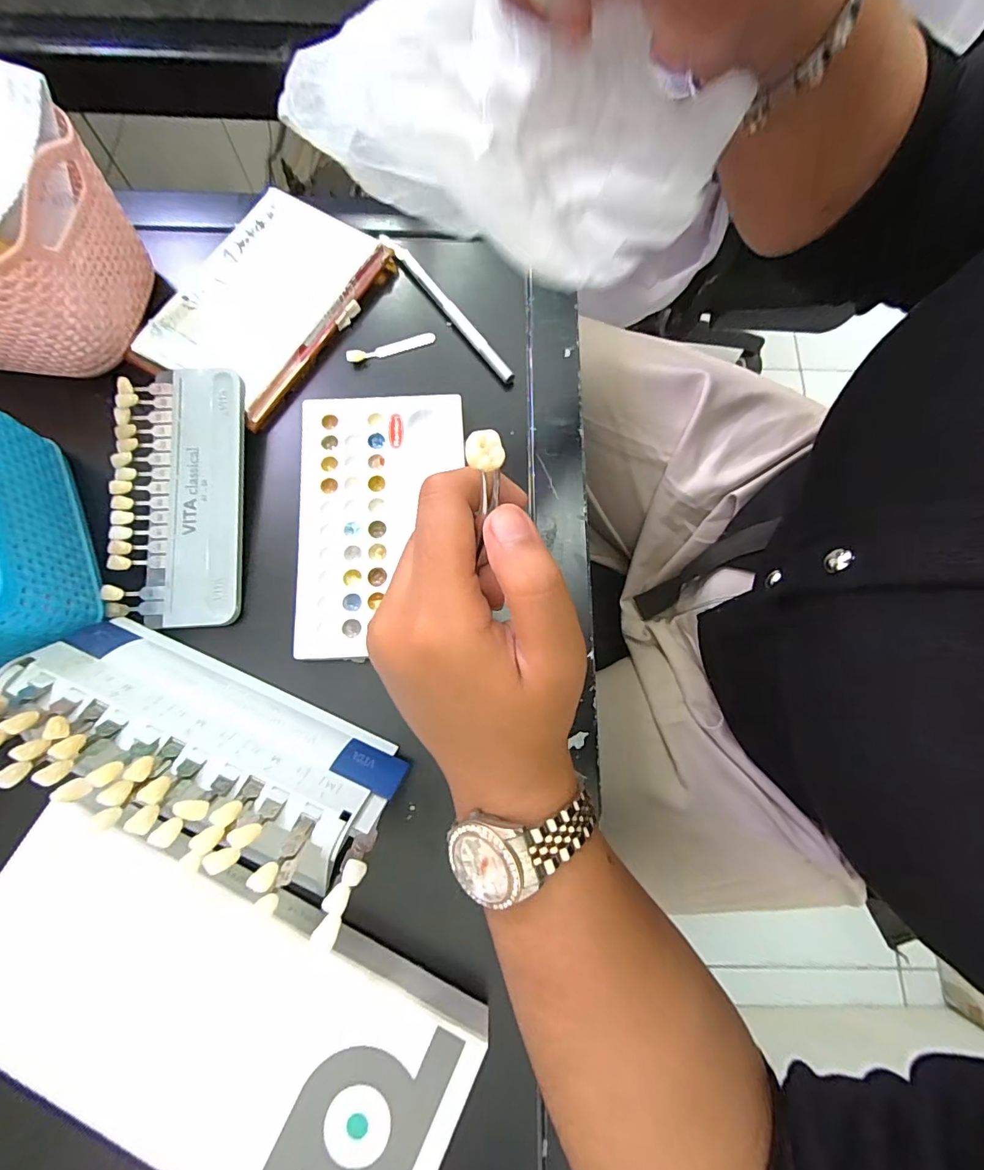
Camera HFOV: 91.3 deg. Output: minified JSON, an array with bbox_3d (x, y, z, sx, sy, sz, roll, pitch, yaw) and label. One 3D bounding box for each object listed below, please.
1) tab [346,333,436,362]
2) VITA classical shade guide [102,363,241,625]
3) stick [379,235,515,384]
[{"bbox_3d":[-0.064,-0.150,0.304,0.056,0.006,0.007,-18,76,-6],"label":"tab"},{"bbox_3d":[-0.174,-0.050,0.262,0.067,0.013,0.143,-5,75,-2],"label":"VITA classical shade guide"},{"bbox_3d":[-0.028,-0.179,0.308,0.008,0.011,0.130,-37,79,-10],"label":"stick"}]

